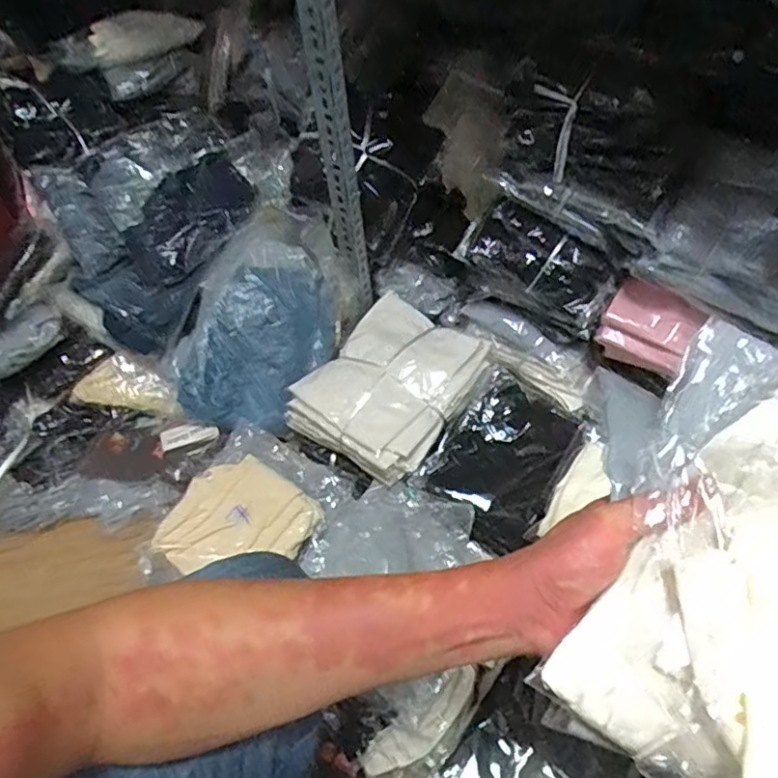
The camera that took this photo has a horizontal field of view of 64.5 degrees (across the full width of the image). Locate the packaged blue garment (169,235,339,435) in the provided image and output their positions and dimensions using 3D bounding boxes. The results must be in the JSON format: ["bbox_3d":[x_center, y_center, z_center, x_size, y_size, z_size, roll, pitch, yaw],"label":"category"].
[{"bbox_3d":[-0.209,-0.086,0.996,0.316,0.227,0.070,-58,21,-7],"label":"packaged blue garment"}]

